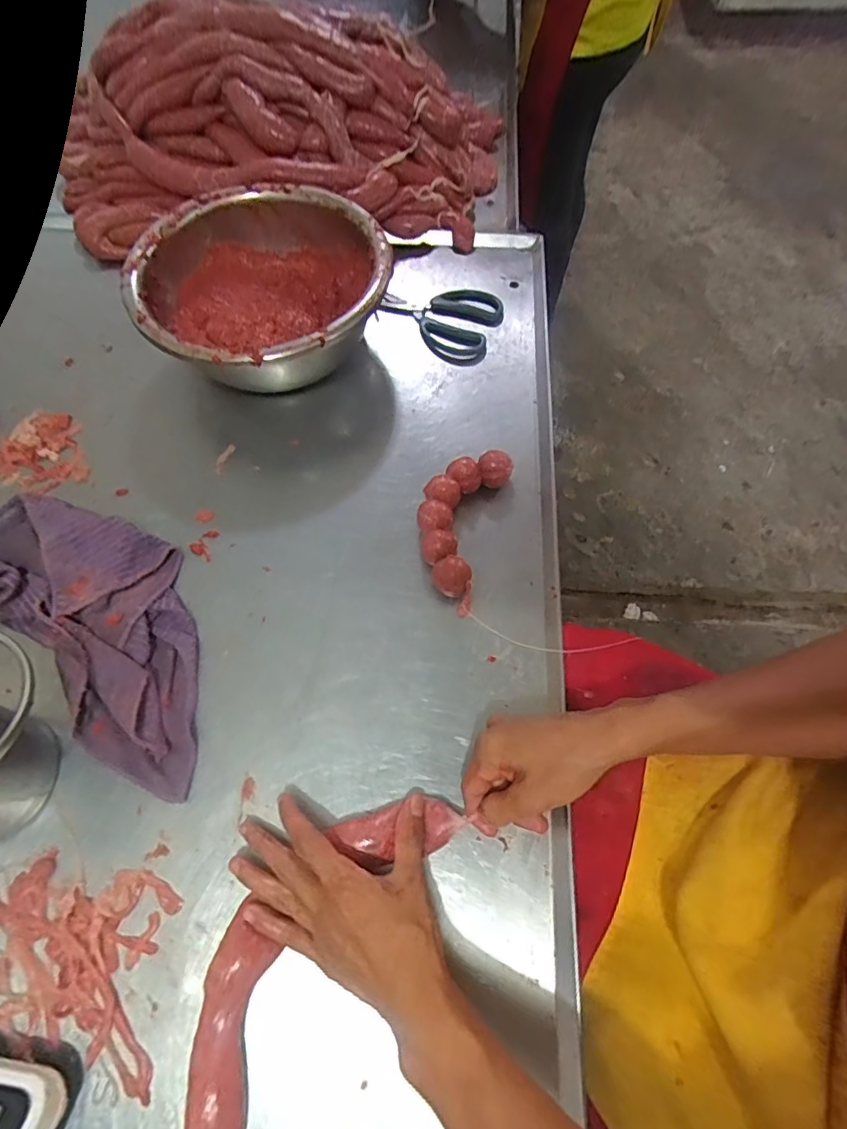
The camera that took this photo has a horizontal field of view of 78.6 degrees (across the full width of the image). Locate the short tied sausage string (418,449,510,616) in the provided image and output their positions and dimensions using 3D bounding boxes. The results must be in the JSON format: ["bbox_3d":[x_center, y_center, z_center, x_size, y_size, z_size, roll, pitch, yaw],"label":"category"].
[{"bbox_3d":[0.034,-0.044,0.543,0.080,0.035,0.181,17,66,8],"label":"short tied sausage string"}]

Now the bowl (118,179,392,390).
[{"bbox_3d":[-0.187,-0.315,0.624,0.276,0.116,0.276,0,65,0],"label":"bowl"}]

